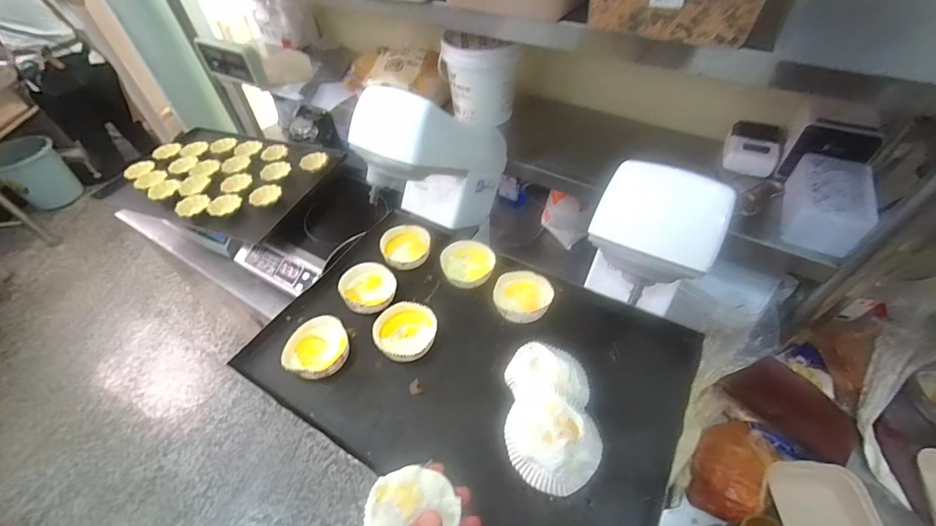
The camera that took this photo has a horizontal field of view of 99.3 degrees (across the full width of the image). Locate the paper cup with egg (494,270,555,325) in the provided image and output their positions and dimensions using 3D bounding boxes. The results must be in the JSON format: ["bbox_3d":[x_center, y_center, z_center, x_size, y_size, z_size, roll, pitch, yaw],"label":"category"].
[{"bbox_3d":[0.088,0.055,0.653,0.094,0.025,0.087,-2,49,2],"label":"paper cup with egg"}]

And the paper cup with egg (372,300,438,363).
[{"bbox_3d":[-0.101,0.110,0.628,0.094,0.038,0.091,4,49,7],"label":"paper cup with egg"}]

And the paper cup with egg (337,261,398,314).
[{"bbox_3d":[-0.172,0.041,0.685,0.089,0.027,0.097,-2,49,2],"label":"paper cup with egg"}]

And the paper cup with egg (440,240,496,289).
[{"bbox_3d":[0.001,0.005,0.708,0.092,0.028,0.101,-2,49,2],"label":"paper cup with egg"}]

